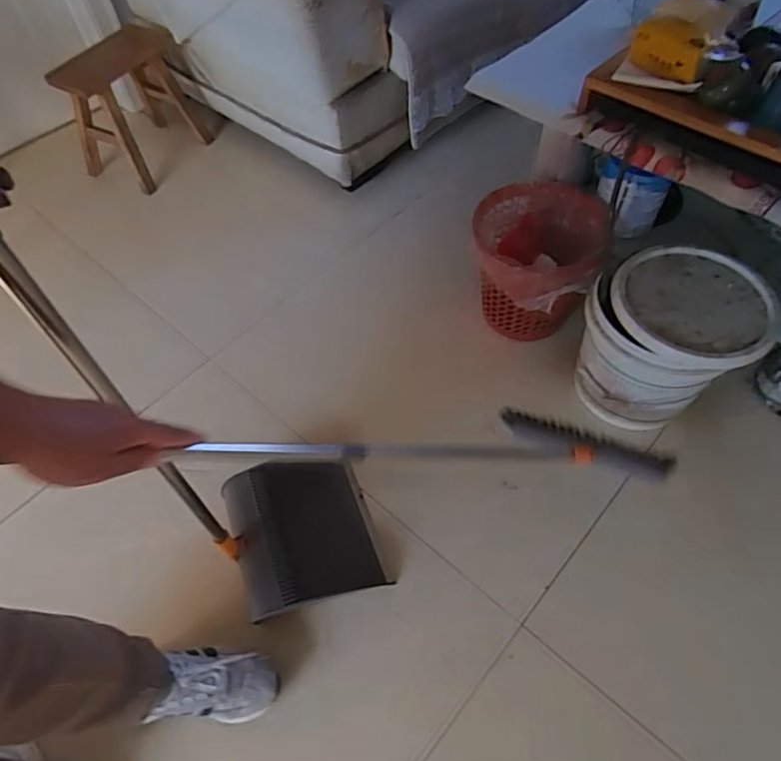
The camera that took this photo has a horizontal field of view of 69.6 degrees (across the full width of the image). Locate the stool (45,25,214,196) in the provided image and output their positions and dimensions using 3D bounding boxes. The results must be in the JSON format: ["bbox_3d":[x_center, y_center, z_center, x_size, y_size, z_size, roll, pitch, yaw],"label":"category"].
[{"bbox_3d":[-0.732,-0.794,1.597,0.286,0.338,0.375,24,61,19],"label":"stool"}]

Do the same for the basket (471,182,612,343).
[{"bbox_3d":[0.277,-0.220,1.100,0.242,0.235,0.220,-2,56,3],"label":"basket"}]

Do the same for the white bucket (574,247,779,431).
[{"bbox_3d":[0.452,-0.059,0.959,0.256,0.246,0.227,8,57,9],"label":"white bucket"}]

